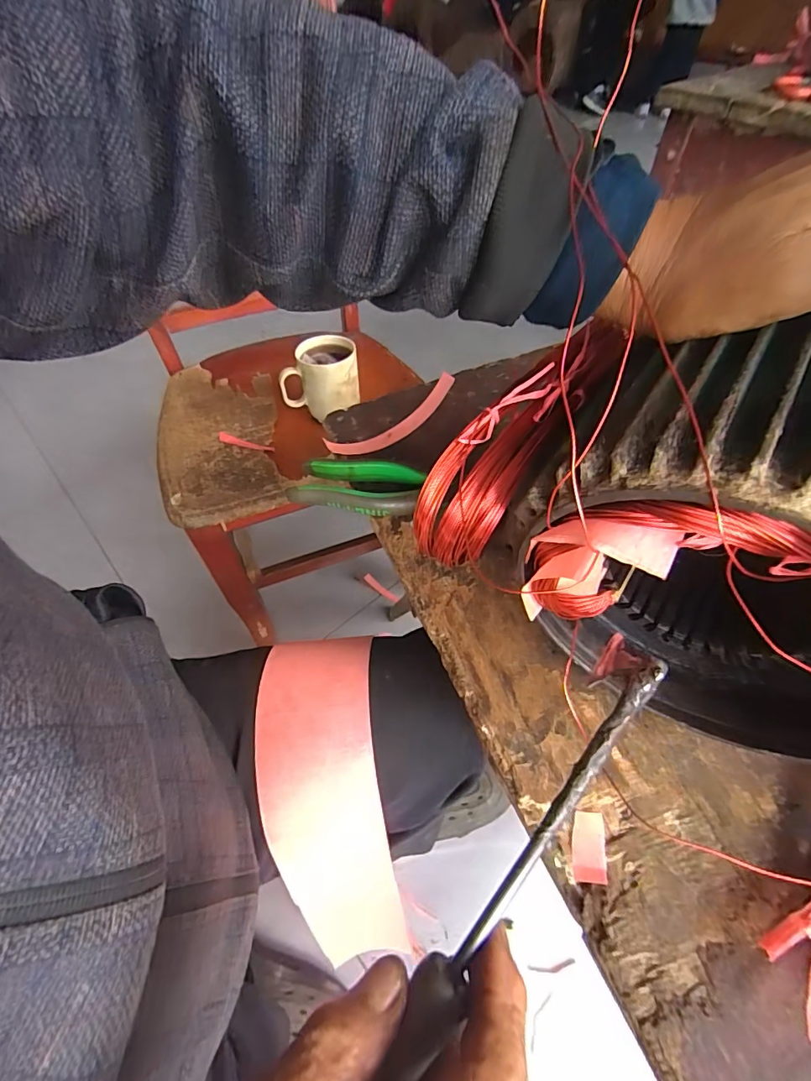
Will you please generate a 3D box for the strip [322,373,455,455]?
[{"bbox_3d":[-0.010,-0.108,0.430,0.130,0.037,0.013,-32,57,-7],"label":"strip"}]

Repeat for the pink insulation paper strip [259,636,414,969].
[{"bbox_3d":[-0.064,0.210,0.400,0.098,0.073,0.251,-8,90,-5],"label":"pink insulation paper strip"}]

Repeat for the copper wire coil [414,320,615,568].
[{"bbox_3d":[0.057,-0.053,0.265,0.037,0.045,0.150,40,97,28],"label":"copper wire coil"}]

